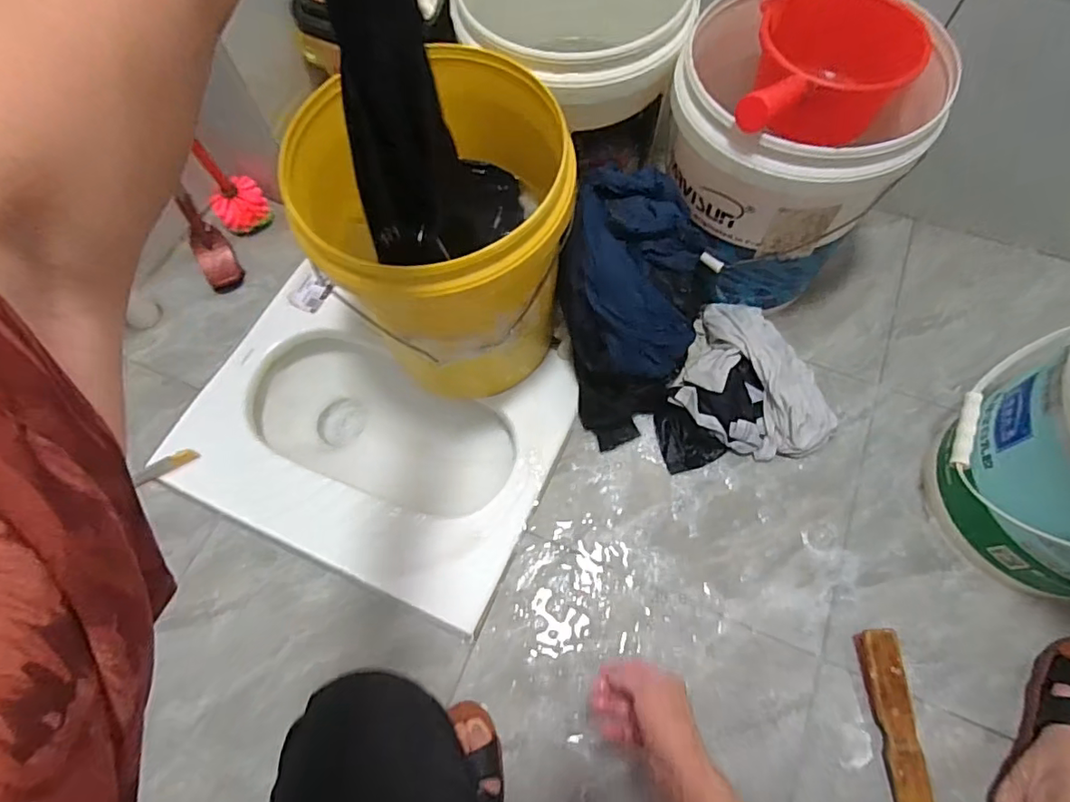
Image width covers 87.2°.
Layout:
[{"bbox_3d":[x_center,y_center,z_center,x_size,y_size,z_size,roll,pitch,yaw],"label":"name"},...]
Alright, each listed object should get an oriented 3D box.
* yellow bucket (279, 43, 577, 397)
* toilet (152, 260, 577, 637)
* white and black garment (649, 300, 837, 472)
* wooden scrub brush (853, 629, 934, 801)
[{"bbox_3d":[-0.097,-0.192,0.737,0.276,0.360,0.295,0,66,1],"label":"yellow bucket"},{"bbox_3d":[-0.241,0.066,0.915,0.543,0.164,0.410,22,68,11],"label":"toilet"},{"bbox_3d":[0.287,-0.031,0.802,0.226,0.083,0.222,-6,67,0],"label":"white and black garment"},{"bbox_3d":[0.421,0.379,0.647,0.044,0.033,0.213,-1,67,2],"label":"wooden scrub brush"}]

